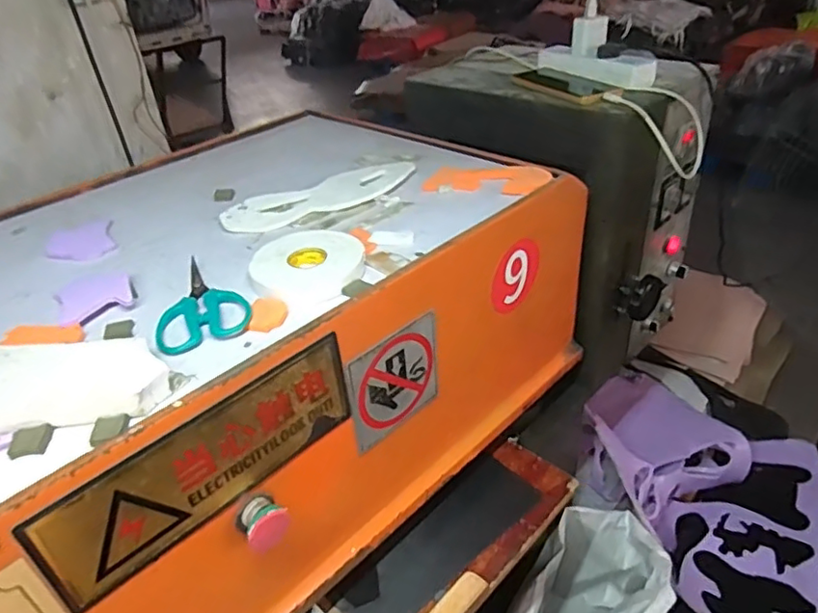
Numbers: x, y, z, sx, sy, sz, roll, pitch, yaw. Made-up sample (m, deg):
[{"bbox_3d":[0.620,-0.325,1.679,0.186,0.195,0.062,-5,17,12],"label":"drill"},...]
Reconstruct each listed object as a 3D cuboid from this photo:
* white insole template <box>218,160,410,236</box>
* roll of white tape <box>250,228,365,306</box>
[{"bbox_3d":[-0.110,-0.145,0.776,0.260,0.007,0.097,-24,43,-23],"label":"white insole template"},{"bbox_3d":[-0.105,-0.044,0.619,0.112,0.021,0.112,-5,34,3],"label":"roll of white tape"}]

